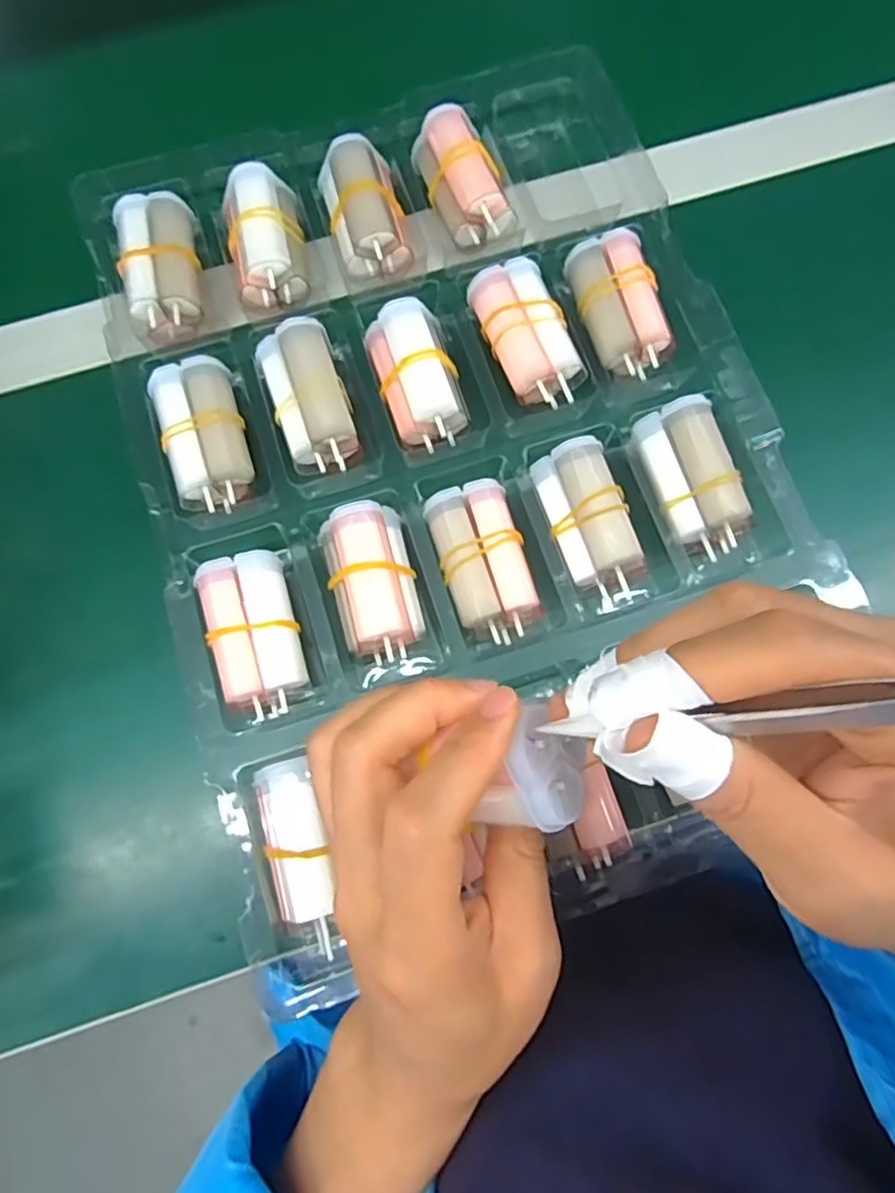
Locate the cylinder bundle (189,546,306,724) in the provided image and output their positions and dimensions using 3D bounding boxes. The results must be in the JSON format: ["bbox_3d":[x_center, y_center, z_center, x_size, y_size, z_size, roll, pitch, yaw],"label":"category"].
[{"bbox_3d":[-0.081,0.017,0.284,0.036,0.027,0.068,-19,76,-4],"label":"cylinder bundle"}]

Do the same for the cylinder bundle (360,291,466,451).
[{"bbox_3d":[-0.014,-0.104,0.314,0.036,0.027,0.066,-17,76,-4],"label":"cylinder bundle"}]

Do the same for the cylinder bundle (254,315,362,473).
[{"bbox_3d":[-0.064,-0.091,0.313,0.033,0.031,0.068,-21,77,-5],"label":"cylinder bundle"}]

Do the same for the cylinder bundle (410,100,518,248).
[{"bbox_3d":[0.008,-0.215,0.344,0.036,0.031,0.064,-21,77,-5],"label":"cylinder bundle"}]

